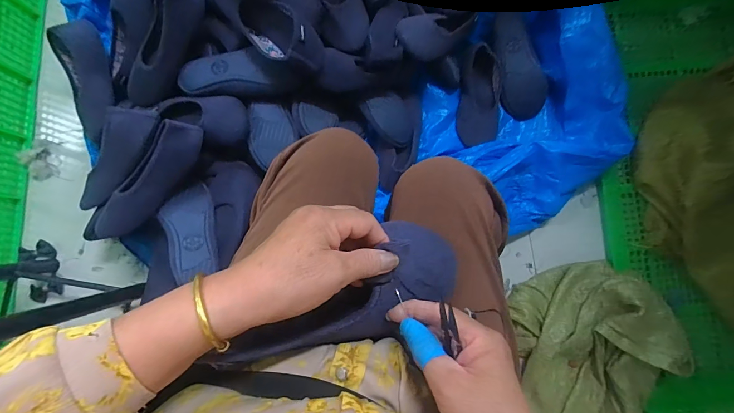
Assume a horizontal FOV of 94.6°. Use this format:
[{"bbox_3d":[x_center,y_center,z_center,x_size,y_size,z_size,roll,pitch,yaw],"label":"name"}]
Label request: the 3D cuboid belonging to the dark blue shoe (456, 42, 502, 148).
[{"bbox_3d":[0.271,-0.258,0.800,0.098,0.056,0.223,1,86,-3],"label":"dark blue shoe"}]

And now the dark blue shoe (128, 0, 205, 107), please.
[{"bbox_3d":[-0.403,-0.312,0.661,0.099,0.075,0.263,35,108,0],"label":"dark blue shoe"}]

